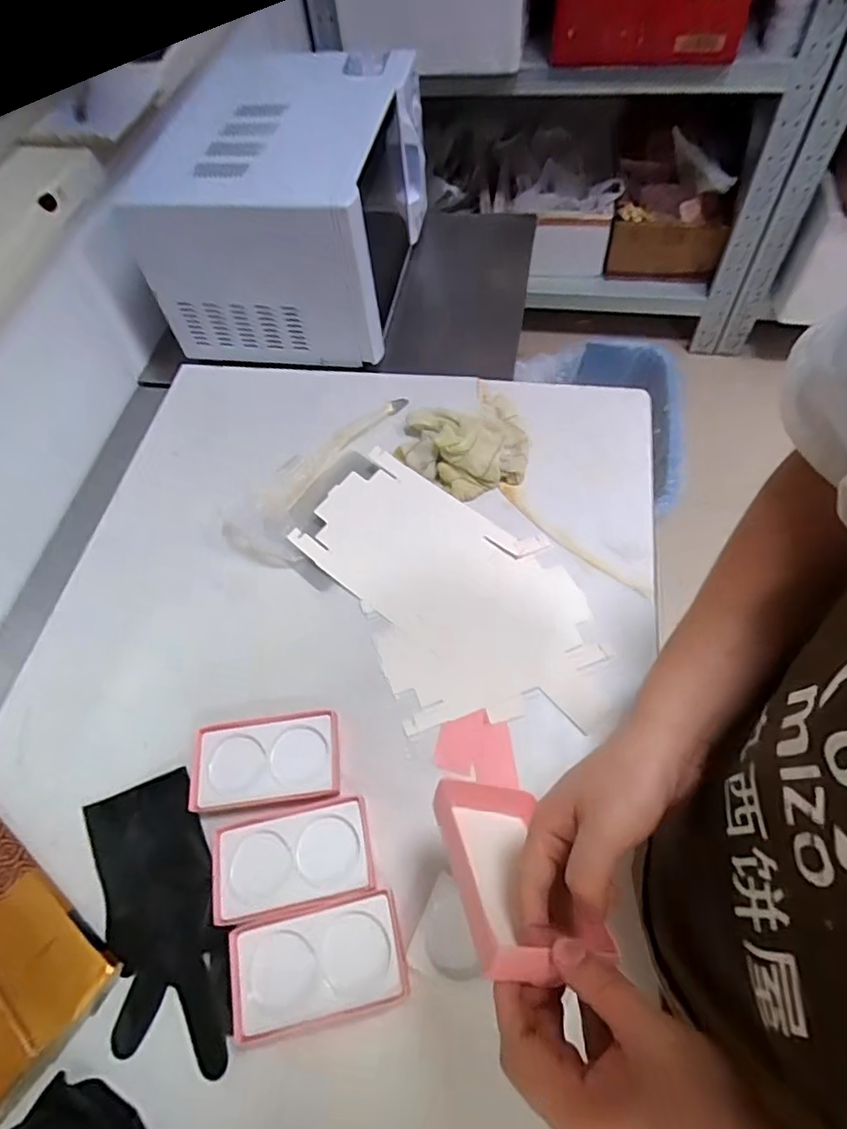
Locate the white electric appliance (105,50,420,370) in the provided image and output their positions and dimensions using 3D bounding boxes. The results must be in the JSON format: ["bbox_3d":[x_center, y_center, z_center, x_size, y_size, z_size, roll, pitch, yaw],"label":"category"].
[{"bbox_3d":[-0.195,-0.566,0.919,0.331,0.230,0.439,8,61,8],"label":"white electric appliance"}]

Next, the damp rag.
[{"bbox_3d":[0.058,-0.165,0.766,0.177,0.046,0.152,-22,61,-9],"label":"damp rag"}]

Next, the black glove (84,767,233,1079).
[{"bbox_3d":[-0.245,0.327,0.548,0.112,0.016,0.250,-22,61,-9],"label":"black glove"}]

